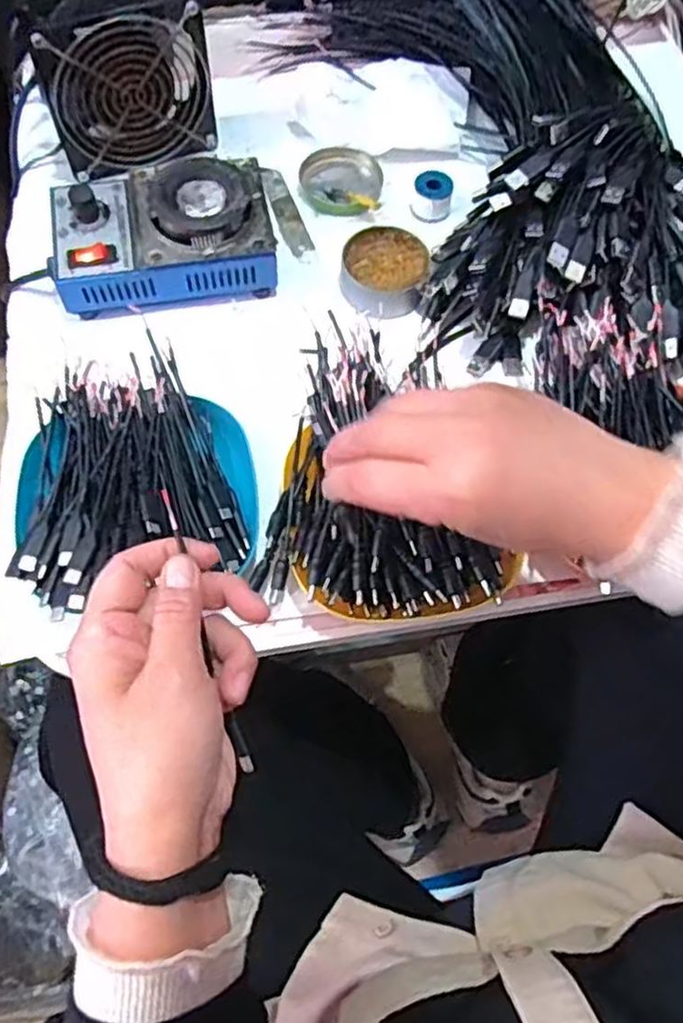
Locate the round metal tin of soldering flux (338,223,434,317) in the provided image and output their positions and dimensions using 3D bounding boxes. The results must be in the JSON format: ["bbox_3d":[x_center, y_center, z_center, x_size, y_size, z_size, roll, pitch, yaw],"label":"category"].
[{"bbox_3d":[0.032,-0.175,0.531,0.062,0.023,0.068,1,67,-2],"label":"round metal tin of soldering flux"}]

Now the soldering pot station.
[{"bbox_3d":[-0.126,-0.198,0.518,0.152,0.060,0.098,-12,68,-8],"label":"soldering pot station"}]

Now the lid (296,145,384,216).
[{"bbox_3d":[-0.001,-0.264,0.587,0.064,0.017,0.063,1,67,-2],"label":"lid"}]

